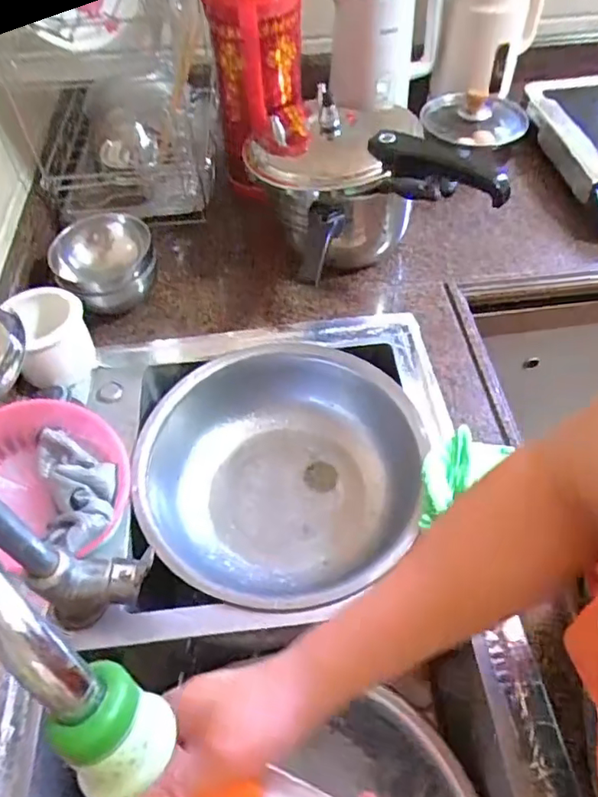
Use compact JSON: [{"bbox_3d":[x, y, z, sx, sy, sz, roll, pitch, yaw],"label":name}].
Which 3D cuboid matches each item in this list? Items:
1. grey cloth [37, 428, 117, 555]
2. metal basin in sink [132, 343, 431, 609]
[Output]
[{"bbox_3d":[-0.227,0.088,0.567,0.075,0.029,0.147,-20,54,-12],"label":"grey cloth"},{"bbox_3d":[-0.019,0.095,0.686,0.330,0.109,0.323,-2,53,2],"label":"metal basin in sink"}]

